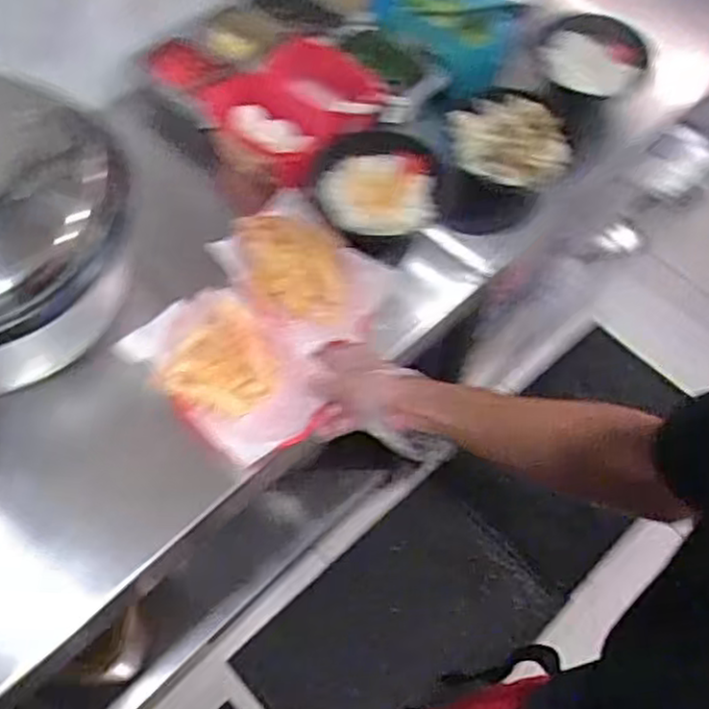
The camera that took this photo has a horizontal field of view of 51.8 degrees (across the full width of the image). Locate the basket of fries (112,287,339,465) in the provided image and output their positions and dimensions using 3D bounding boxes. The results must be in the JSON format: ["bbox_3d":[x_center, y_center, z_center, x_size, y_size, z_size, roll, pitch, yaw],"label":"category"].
[{"bbox_3d":[-0.134,0.012,0.831,0.166,0.047,0.215,-40,69,-22],"label":"basket of fries"}]

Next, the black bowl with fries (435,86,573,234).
[{"bbox_3d":[0.204,-0.262,0.988,0.167,0.060,0.212,9,60,3],"label":"black bowl with fries"}]

